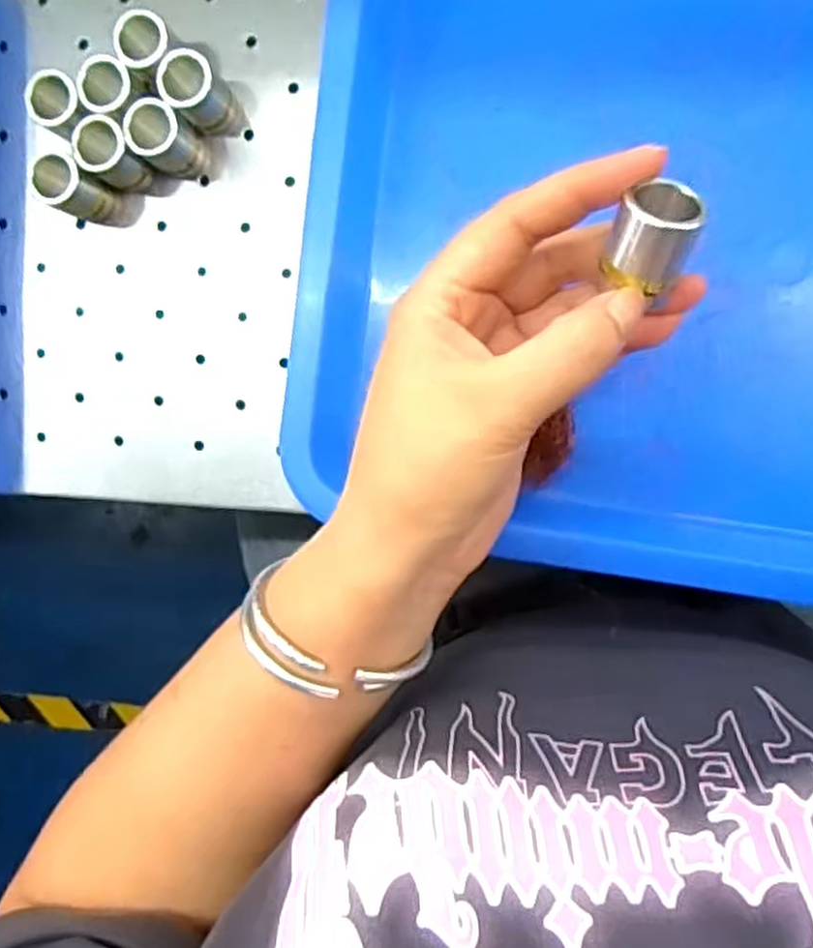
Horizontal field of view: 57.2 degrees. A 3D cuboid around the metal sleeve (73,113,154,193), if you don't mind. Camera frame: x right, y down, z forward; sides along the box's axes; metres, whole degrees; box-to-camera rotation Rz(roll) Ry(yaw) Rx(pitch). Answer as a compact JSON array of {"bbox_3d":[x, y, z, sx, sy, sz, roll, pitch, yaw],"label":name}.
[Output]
[{"bbox_3d":[-0.126,-0.138,0.323,0.026,0.032,0.022,37,98,3],"label":"metal sleeve"}]

